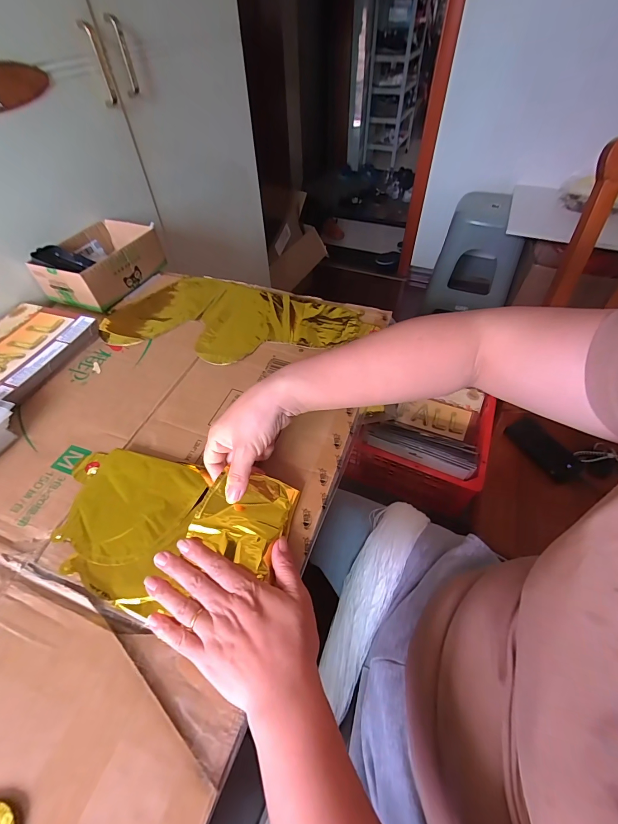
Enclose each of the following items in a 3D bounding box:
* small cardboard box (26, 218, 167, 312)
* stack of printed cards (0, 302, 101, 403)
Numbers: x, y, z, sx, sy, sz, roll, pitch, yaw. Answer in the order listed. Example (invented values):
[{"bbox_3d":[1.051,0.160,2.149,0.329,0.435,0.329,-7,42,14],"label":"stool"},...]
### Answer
[{"bbox_3d":[-0.370,-0.267,0.616,0.135,0.068,0.181,21,55,18],"label":"small cardboard box"},{"bbox_3d":[-0.435,-0.093,0.513,0.173,0.020,0.176,13,53,12],"label":"stack of printed cards"}]

